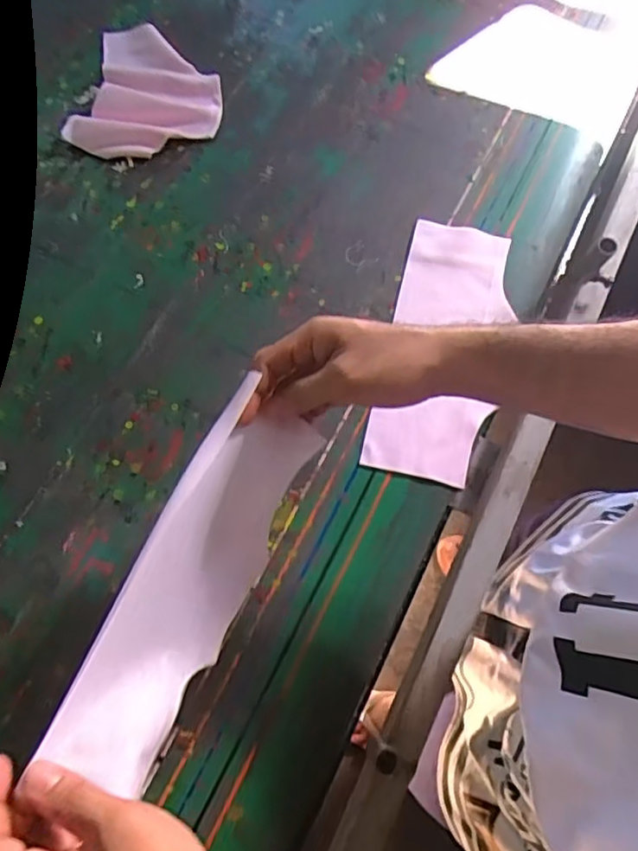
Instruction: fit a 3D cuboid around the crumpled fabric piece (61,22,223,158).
[{"bbox_3d":[-0.189,-0.383,0.703,0.159,0.017,0.177,13,71,3],"label":"crumpled fabric piece"}]

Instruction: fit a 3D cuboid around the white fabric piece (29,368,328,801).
[{"bbox_3d":[-0.082,0.096,0.430,0.069,0.088,0.240,25,70,6],"label":"white fabric piece"}]

